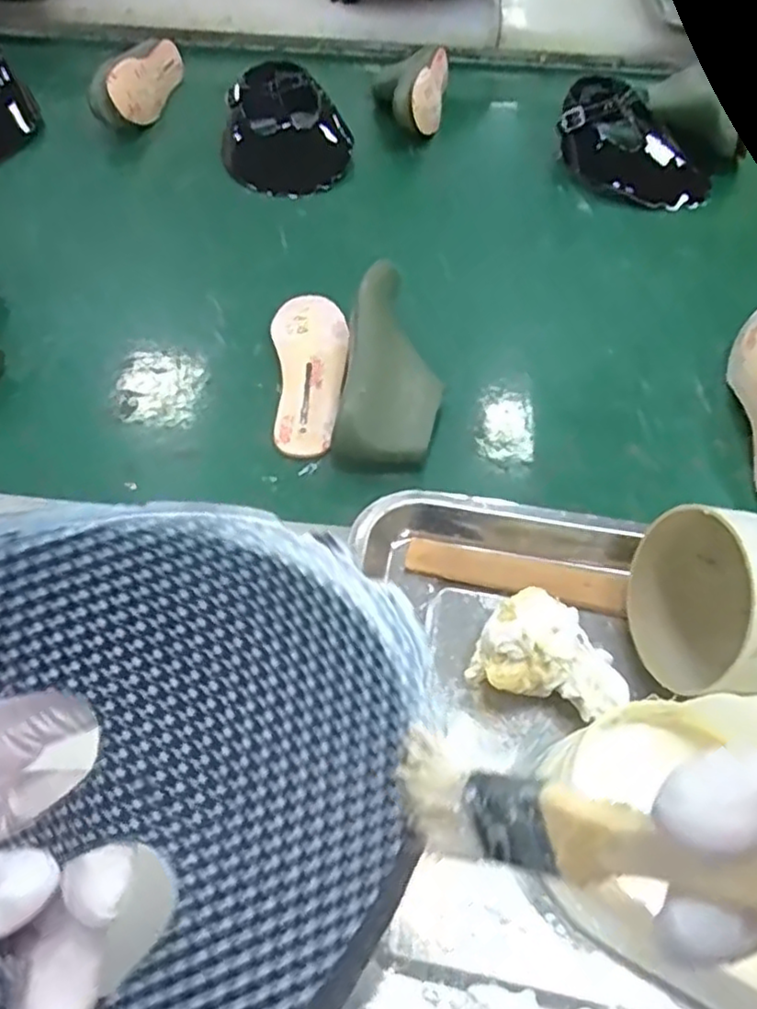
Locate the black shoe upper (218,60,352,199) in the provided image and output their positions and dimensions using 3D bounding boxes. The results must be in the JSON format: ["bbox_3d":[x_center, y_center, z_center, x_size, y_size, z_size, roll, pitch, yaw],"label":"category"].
[{"bbox_3d":[-0.101,-0.406,0.751,0.137,0.079,0.165,-4,52,-5],"label":"black shoe upper"}]

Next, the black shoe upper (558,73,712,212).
[{"bbox_3d":[0.268,-0.383,0.737,0.095,0.075,0.175,-29,58,-22],"label":"black shoe upper"}]

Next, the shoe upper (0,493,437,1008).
[{"bbox_3d":[-0.075,0.078,0.168,0.156,0.057,0.182,45,72,4],"label":"shoe upper"}]

